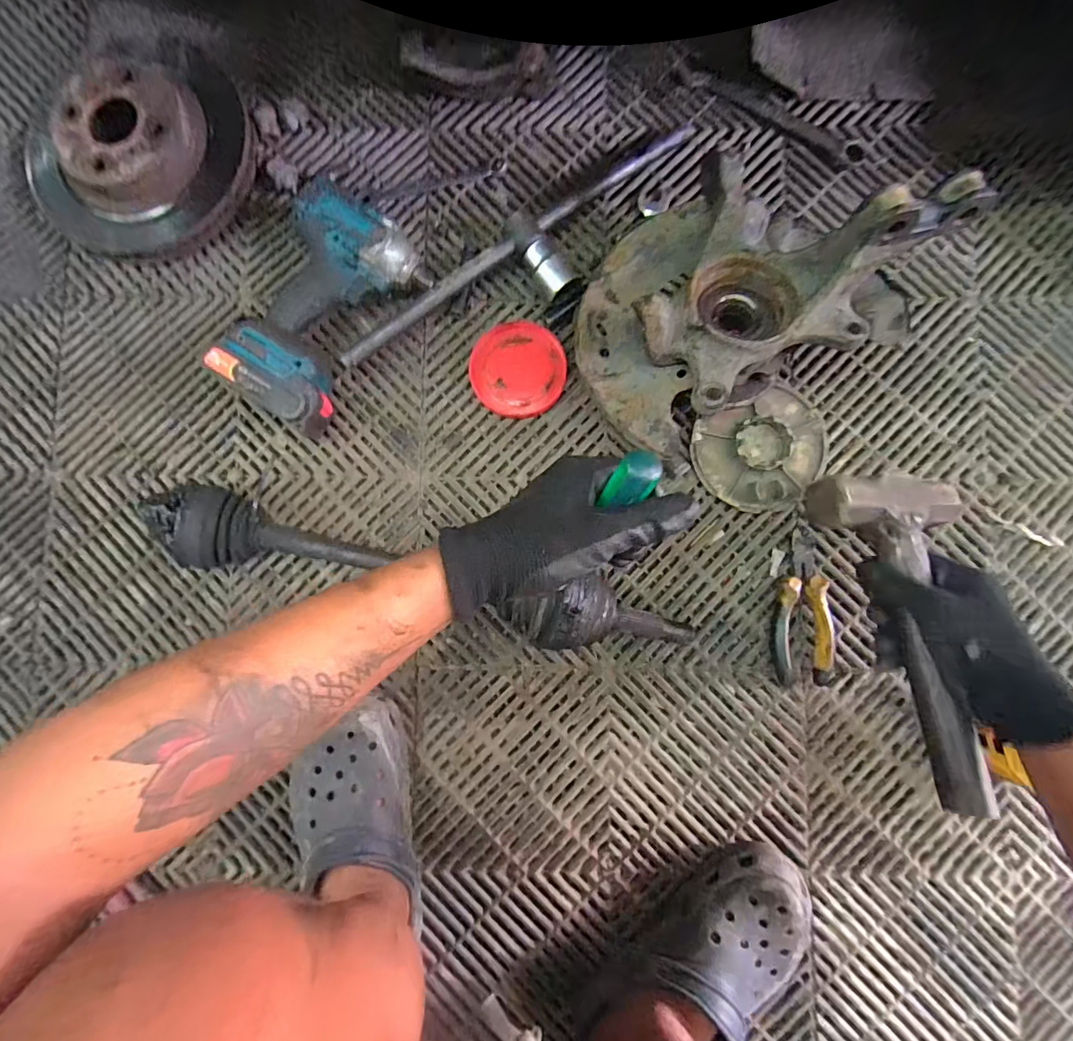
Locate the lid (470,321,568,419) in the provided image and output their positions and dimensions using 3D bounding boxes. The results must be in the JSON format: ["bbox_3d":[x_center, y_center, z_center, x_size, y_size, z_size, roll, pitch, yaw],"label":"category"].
[{"bbox_3d":[-0.020,-0.166,0.530,0.101,0.012,0.102,0,87,3],"label":"lid"}]

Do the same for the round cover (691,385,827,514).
[{"bbox_3d":[0.244,-0.073,0.517,0.138,0.021,0.120,-23,86,2],"label":"round cover"}]

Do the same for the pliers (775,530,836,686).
[{"bbox_3d":[0.278,0.090,0.500,0.062,0.024,0.155,0,87,3],"label":"pliers"}]

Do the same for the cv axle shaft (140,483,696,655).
[{"bbox_3d":[-0.108,0.053,0.458,0.539,0.080,0.082,12,85,0],"label":"cv axle shaft"}]

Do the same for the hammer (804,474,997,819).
[{"bbox_3d":[0.297,0.086,0.373,0.119,0.033,0.250,-3,76,3],"label":"hammer"}]

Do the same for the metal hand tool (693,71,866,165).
[{"bbox_3d":[0.273,-0.459,0.544,0.204,0.012,0.029,32,89,4],"label":"metal hand tool"}]

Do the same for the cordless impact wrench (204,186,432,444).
[{"bbox_3d":[-0.218,-0.213,0.491,0.129,0.088,0.225,34,89,4],"label":"cordless impact wrench"}]

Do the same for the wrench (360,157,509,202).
[{"bbox_3d":[-0.116,-0.382,0.544,0.164,0.010,0.018,-14,86,2],"label":"wrench"}]

